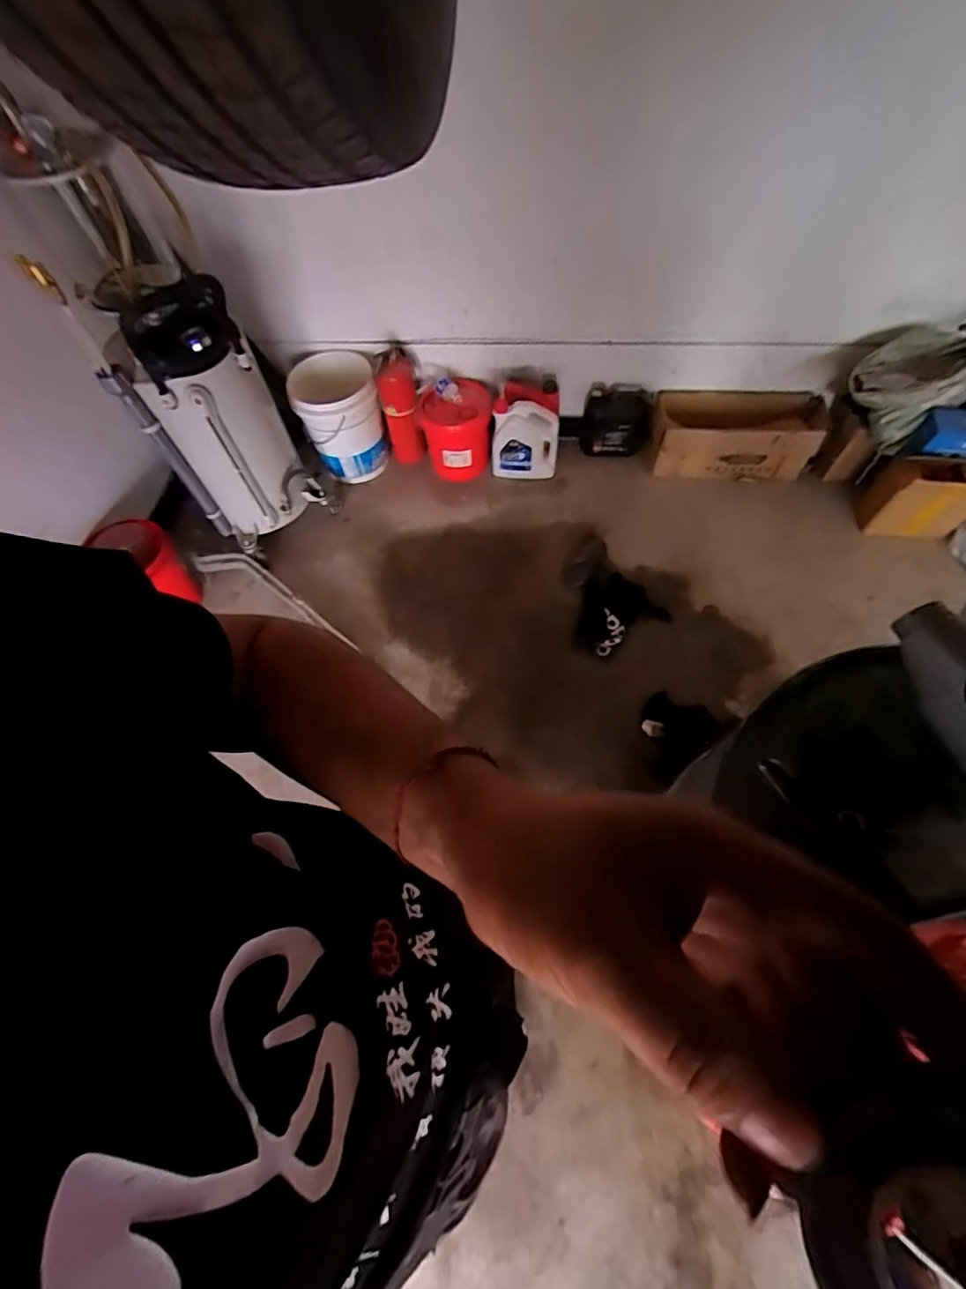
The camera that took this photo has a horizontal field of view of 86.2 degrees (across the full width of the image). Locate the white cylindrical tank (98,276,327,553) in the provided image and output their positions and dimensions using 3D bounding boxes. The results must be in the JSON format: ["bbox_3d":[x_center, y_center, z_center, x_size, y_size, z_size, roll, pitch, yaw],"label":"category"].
[{"bbox_3d":[-0.749,-0.622,1.484,0.348,0.682,0.249,-30,63,-12],"label":"white cylindrical tank"}]

